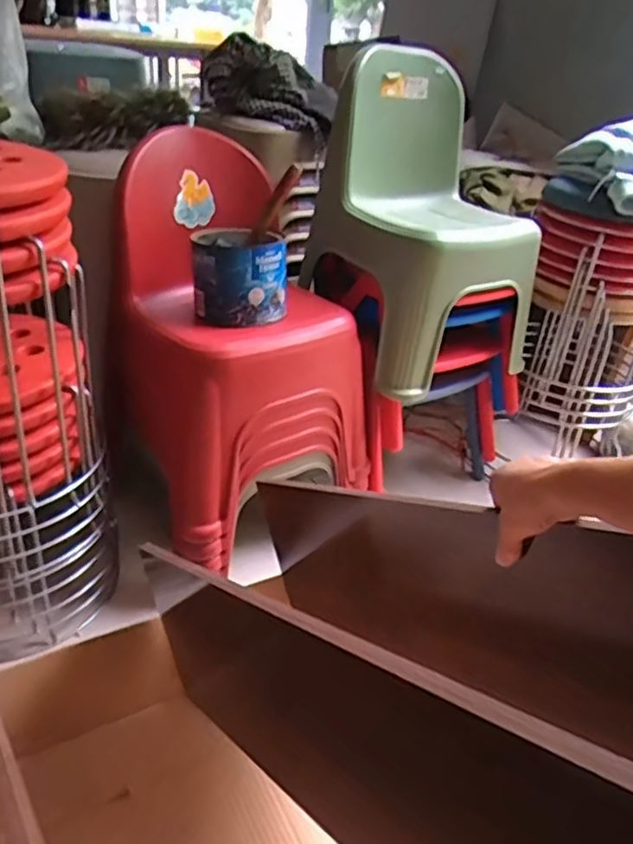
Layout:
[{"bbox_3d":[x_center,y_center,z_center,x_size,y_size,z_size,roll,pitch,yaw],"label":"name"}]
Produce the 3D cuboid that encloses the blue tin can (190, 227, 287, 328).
[{"bbox_3d":[-0.124,-0.239,1.087,0.157,0.125,0.123,1,32,-9],"label":"blue tin can"}]

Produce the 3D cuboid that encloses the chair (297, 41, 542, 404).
[{"bbox_3d":[0.188,-0.398,1.258,0.332,0.495,0.467,-14,37,-30],"label":"chair"}]

